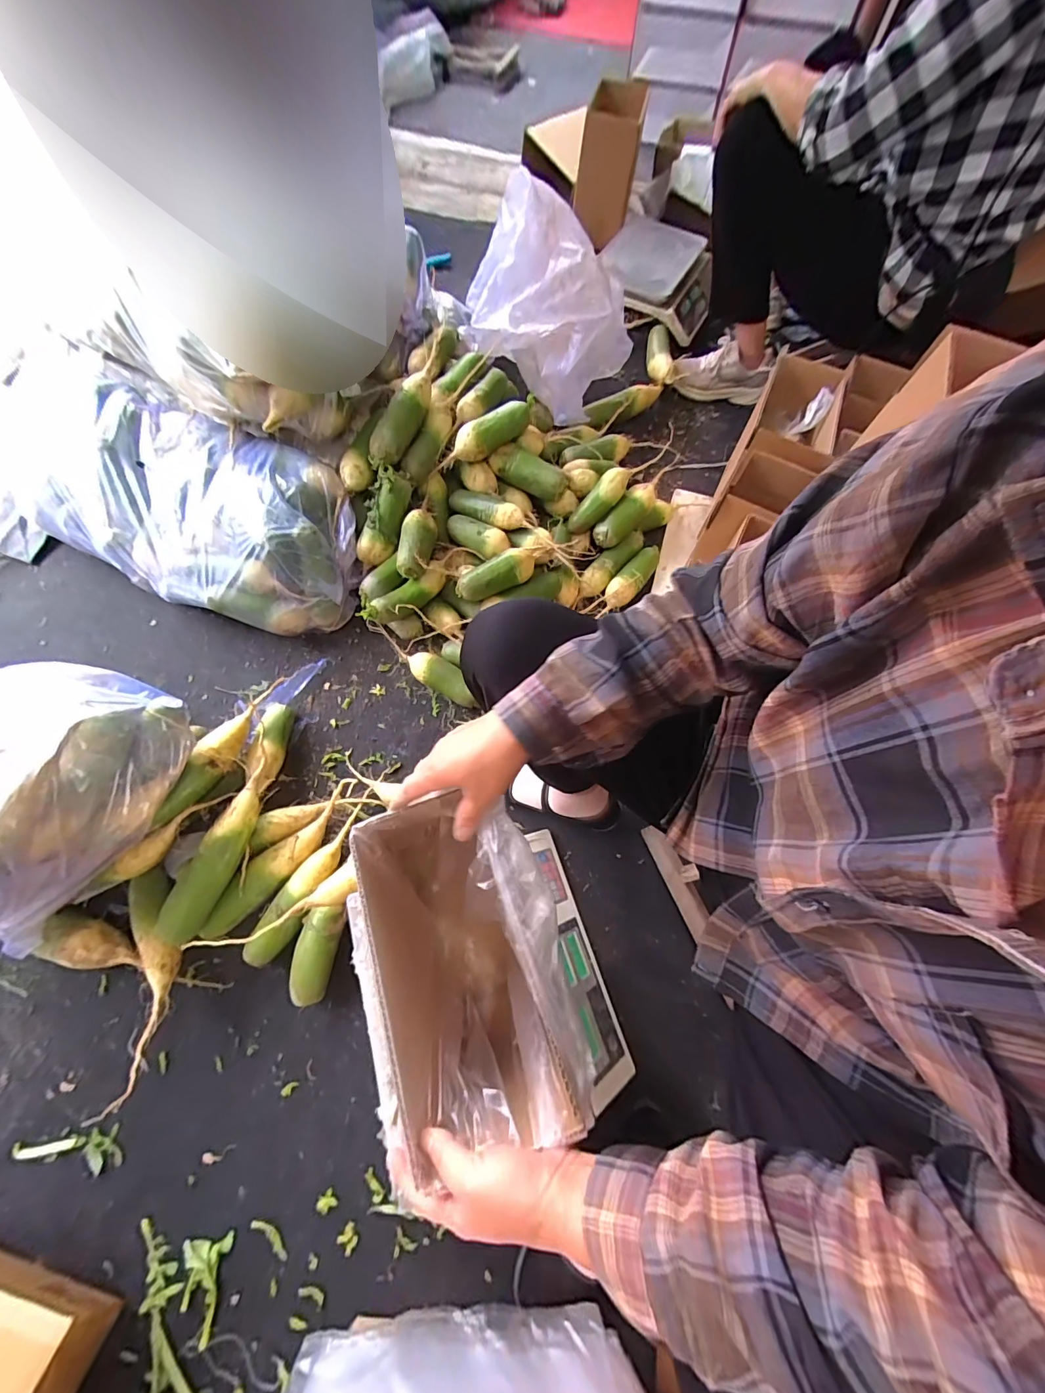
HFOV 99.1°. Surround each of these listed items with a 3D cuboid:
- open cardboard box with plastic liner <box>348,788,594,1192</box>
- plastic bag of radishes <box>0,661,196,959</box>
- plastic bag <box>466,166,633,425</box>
[{"bbox_3d":[-0.052,0.248,0.440,0.152,0.208,0.267,-15,68,-7],"label":"open cardboard box with plastic liner"},{"bbox_3d":[-0.582,0.124,0.556,0.209,0.164,0.319,15,68,5],"label":"plastic bag of radishes"},{"bbox_3d":[0.053,-0.791,0.882,0.306,0.271,0.403,1,67,-1],"label":"plastic bag"}]

